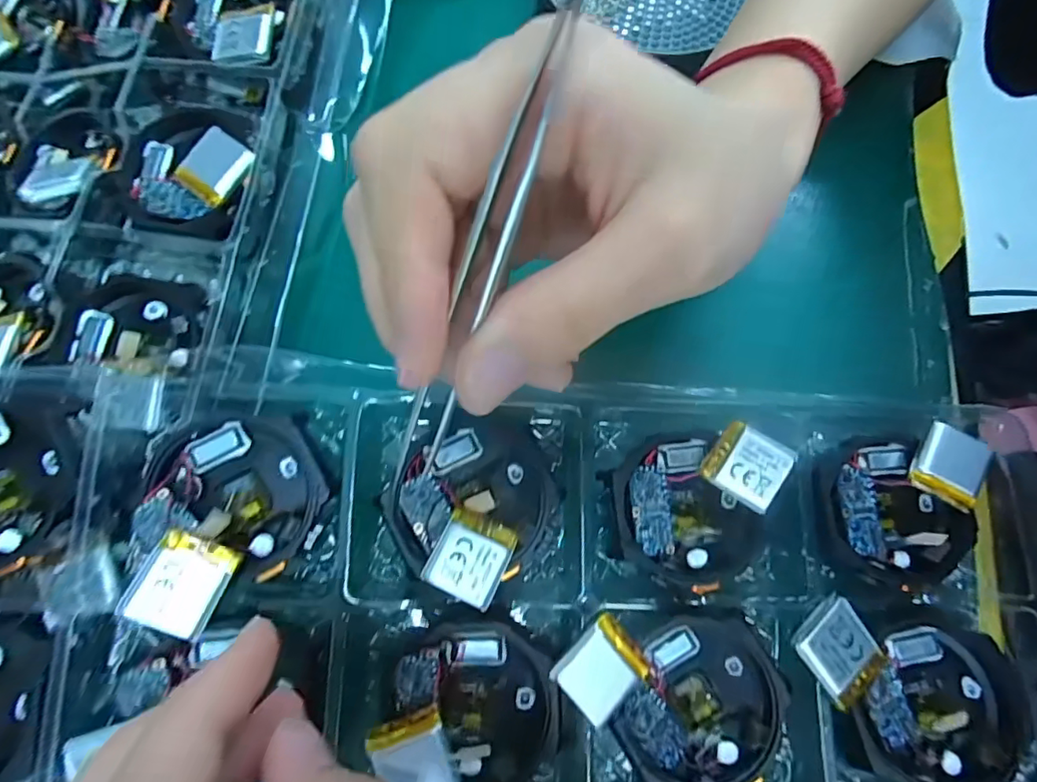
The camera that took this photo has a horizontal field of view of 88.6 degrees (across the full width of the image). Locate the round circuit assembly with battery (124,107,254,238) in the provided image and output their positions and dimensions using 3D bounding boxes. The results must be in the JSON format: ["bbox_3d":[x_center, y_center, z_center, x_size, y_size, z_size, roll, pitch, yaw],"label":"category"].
[{"bbox_3d":[-0.120,-0.083,0.193,0.047,0.015,0.049,0,72,1],"label":"round circuit assembly with battery"}]

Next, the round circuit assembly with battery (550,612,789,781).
[{"bbox_3d":[0.045,0.090,0.150,0.064,0.020,0.046,1,72,2],"label":"round circuit assembly with battery"}]

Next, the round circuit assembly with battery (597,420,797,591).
[{"bbox_3d":[0.054,0.034,0.169,0.049,0.014,0.050,0,72,1],"label":"round circuit assembly with battery"}]

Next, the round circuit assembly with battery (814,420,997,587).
[{"bbox_3d":[0.123,0.035,0.173,0.049,0.012,0.048,0,72,1],"label":"round circuit assembly with battery"}]

